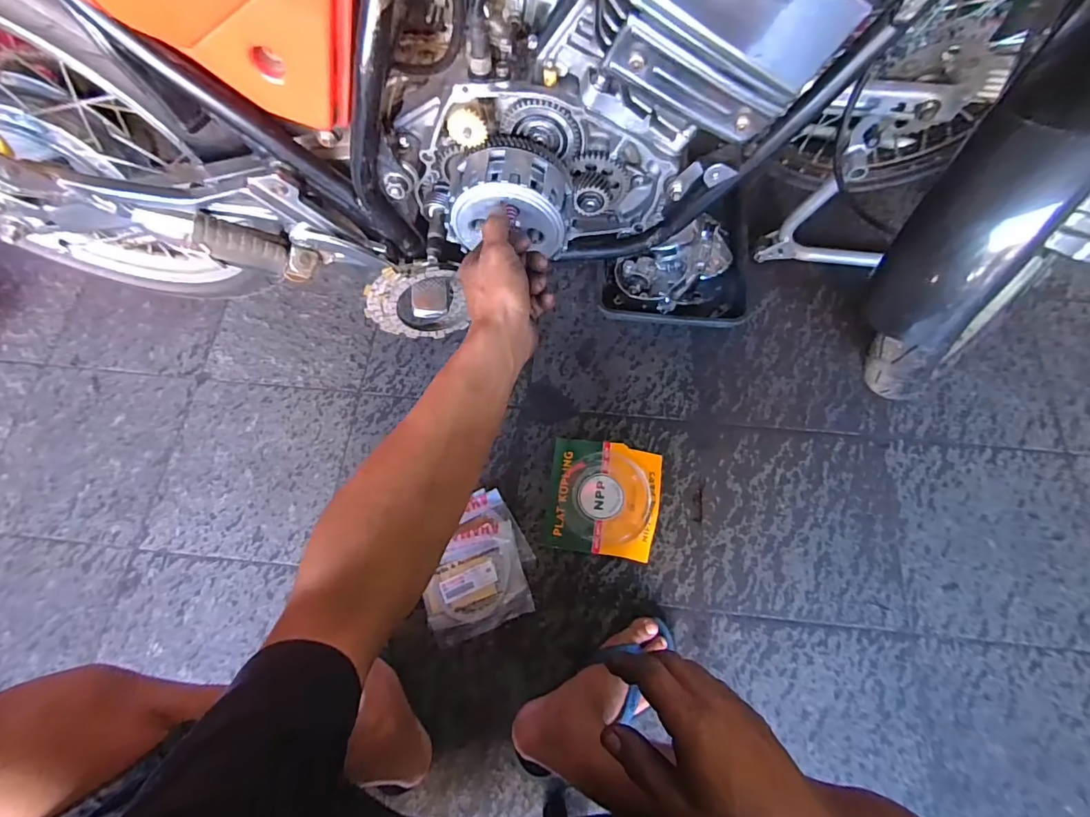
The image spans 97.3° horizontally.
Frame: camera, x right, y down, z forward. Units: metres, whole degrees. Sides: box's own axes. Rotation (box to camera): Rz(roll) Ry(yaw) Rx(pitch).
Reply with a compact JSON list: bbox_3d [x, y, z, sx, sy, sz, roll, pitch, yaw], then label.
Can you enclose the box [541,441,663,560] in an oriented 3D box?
[{"bbox_3d":[0.094,0.141,0.759,0.170,0.035,0.171,9,71,5],"label":"box"}]

